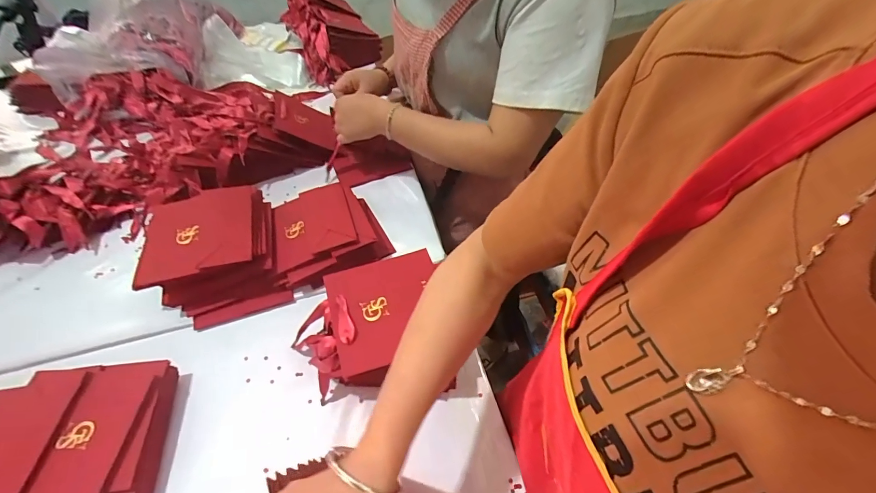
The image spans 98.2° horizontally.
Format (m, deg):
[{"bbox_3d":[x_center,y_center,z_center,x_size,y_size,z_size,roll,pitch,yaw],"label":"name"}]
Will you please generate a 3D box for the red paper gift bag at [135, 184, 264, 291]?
[{"bbox_3d":[-0.344,-0.022,0.538,0.148,0.026,0.139,-13,53,-9],"label":"red paper gift bag"}]

